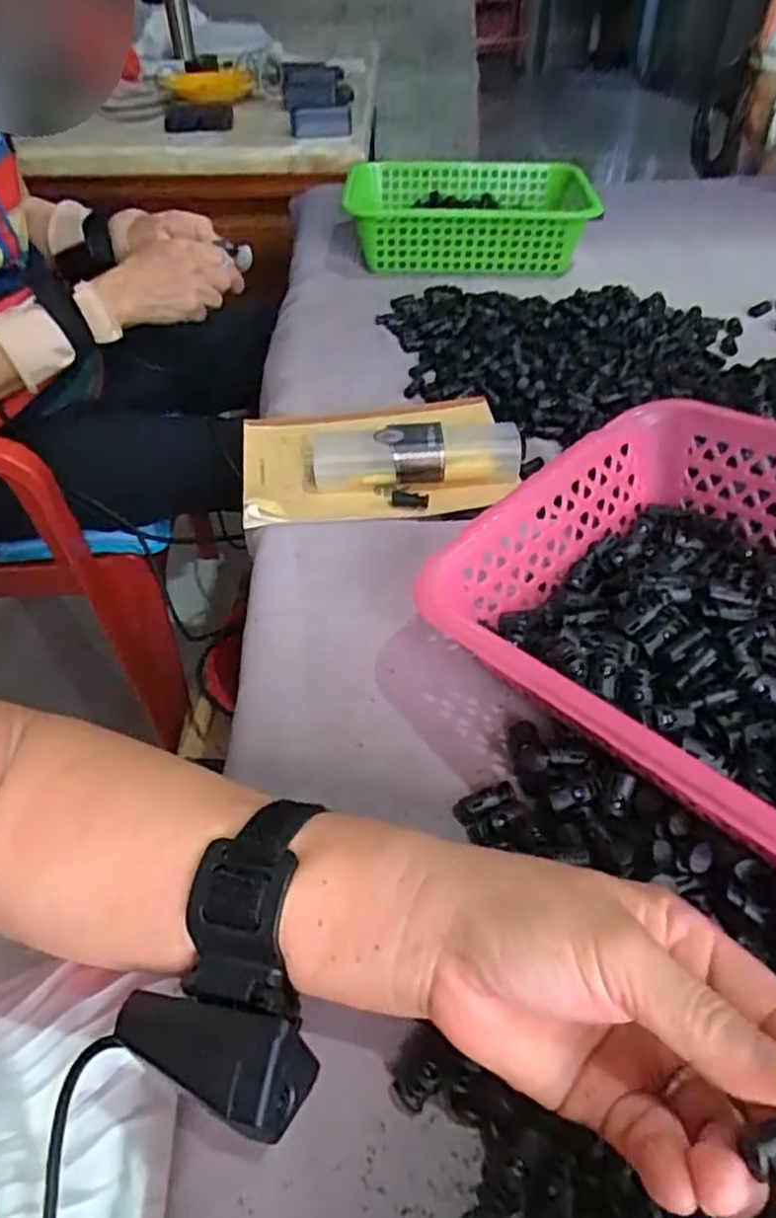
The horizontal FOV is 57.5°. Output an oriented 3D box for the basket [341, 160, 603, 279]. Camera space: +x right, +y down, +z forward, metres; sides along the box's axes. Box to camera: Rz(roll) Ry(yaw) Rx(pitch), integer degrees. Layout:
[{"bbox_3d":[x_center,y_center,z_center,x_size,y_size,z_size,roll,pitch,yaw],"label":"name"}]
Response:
[{"bbox_3d":[0.102,-0.495,0.896,0.300,0.076,0.208,-2,47,1],"label":"basket"}]

